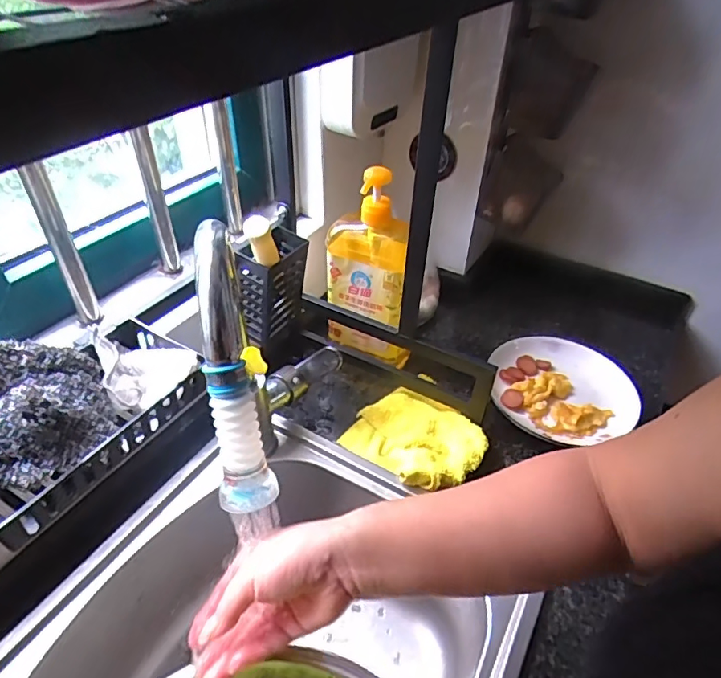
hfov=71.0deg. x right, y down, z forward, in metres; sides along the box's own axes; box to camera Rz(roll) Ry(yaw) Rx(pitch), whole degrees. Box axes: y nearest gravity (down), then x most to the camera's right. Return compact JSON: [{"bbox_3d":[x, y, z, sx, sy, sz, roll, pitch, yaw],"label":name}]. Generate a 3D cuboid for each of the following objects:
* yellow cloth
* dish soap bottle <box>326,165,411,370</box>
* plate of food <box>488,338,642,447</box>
[{"bbox_3d":[0.066,0.122,0.620,0.151,0.035,0.115,32,48,30],"label":"yellow cloth"},{"bbox_3d":[0.018,-0.088,0.653,0.118,0.245,0.068,20,43,20],"label":"dish soap bottle"},{"bbox_3d":[0.274,0.076,0.689,0.194,0.046,0.181,1,40,-1],"label":"plate of food"}]

